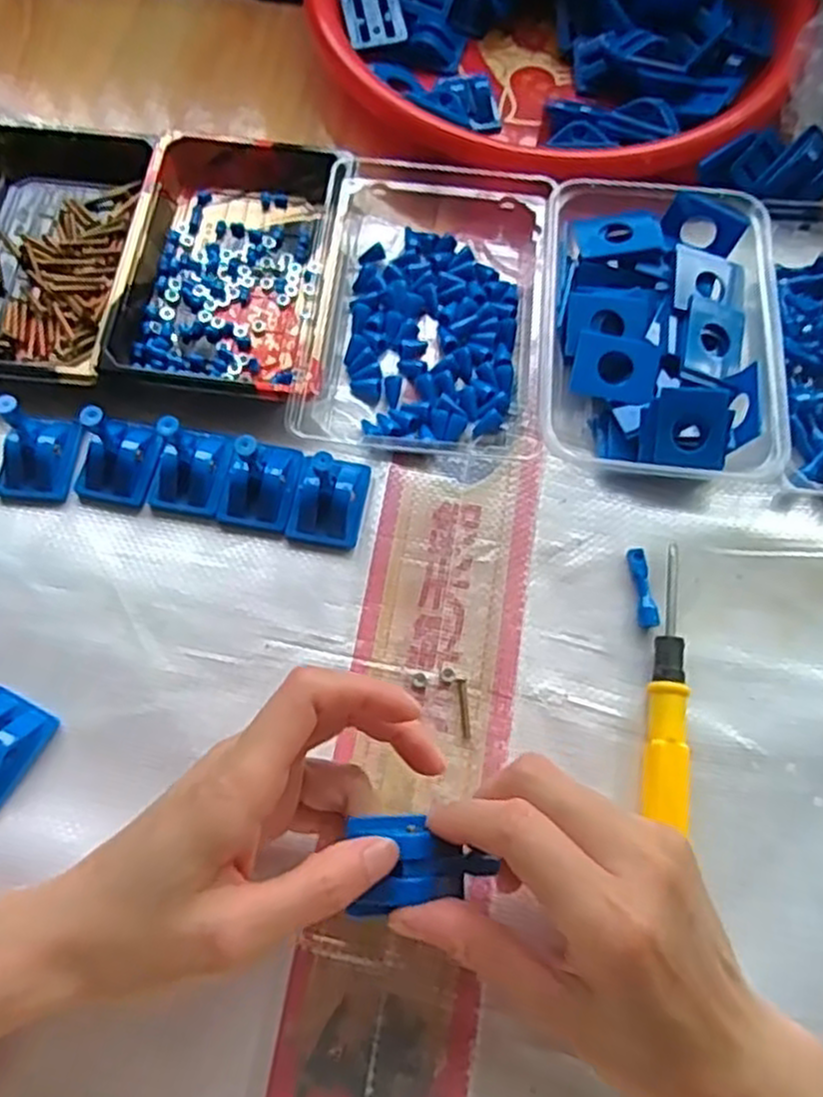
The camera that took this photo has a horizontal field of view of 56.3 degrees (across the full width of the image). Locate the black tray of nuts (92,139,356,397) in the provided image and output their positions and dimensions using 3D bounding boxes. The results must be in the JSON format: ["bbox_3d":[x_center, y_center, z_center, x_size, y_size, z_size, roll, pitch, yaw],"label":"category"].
[{"bbox_3d":[-0.094,-0.153,0.405,0.106,0.028,0.159,6,69,2],"label":"black tray of nuts"}]

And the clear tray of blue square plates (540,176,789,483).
[{"bbox_3d":[0.123,-0.111,0.389,0.112,0.034,0.155,9,69,3],"label":"clear tray of blue square plates"}]

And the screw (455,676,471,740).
[{"bbox_3d":[0.024,0.070,0.339,0.004,0.004,0.027,-4,69,-2],"label":"screw"}]

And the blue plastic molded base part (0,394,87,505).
[{"bbox_3d":[-0.179,-0.049,0.358,0.032,0.042,0.042,15,69,5],"label":"blue plastic molded base part"}]

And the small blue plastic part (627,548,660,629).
[{"bbox_3d":[0.107,0.018,0.358,0.008,0.007,0.038,-4,69,-2],"label":"small blue plastic part"}]

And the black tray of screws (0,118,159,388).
[{"bbox_3d":[-0.202,-0.160,0.416,0.111,0.022,0.159,7,69,2],"label":"black tray of screws"}]

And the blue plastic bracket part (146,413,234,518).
[{"bbox_3d":[-0.106,-0.038,0.369,0.036,0.025,0.038,15,69,5],"label":"blue plastic bracket part"}]

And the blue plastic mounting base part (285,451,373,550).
[{"bbox_3d":[-0.039,-0.025,0.366,0.033,0.023,0.043,14,69,5],"label":"blue plastic mounting base part"}]

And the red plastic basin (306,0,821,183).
[{"bbox_3d":[0.079,-0.331,0.467,0.291,0.059,0.291,0,69,-1],"label":"red plastic basin"}]

